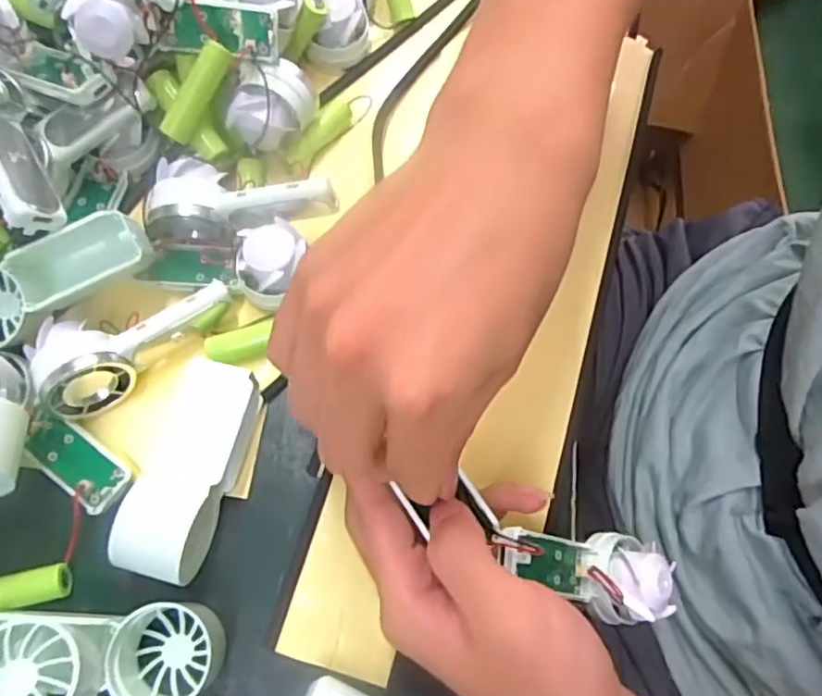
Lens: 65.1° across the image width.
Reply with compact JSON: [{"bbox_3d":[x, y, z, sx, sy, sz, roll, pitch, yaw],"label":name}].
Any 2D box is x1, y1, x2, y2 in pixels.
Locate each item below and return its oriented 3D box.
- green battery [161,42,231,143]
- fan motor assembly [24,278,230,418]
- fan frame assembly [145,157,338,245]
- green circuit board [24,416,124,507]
[{"bbox_3d":[-0.104,-0.123,0.311,0.012,0.010,0.050,36,101,9],"label":"green battery"},{"bbox_3d":[-0.128,-0.004,0.299,0.090,0.031,0.037,-24,74,-10],"label":"fan motor assembly"},{"bbox_3d":[-0.082,-0.075,0.317,0.089,0.038,0.040,-3,71,-3],"label":"fan frame assembly"},{"bbox_3d":[-0.153,0.052,0.294,0.047,0.004,0.020,35,73,9],"label":"green circuit board"}]

